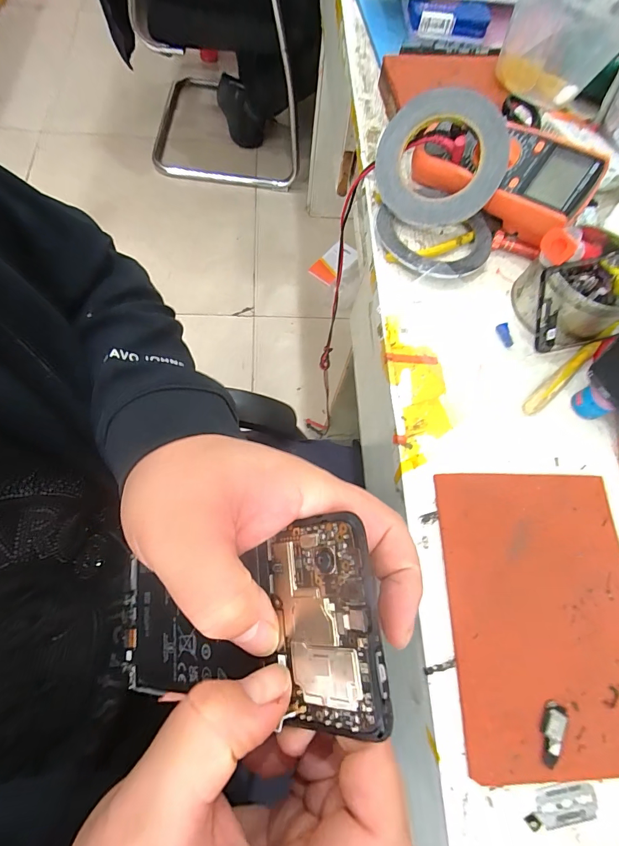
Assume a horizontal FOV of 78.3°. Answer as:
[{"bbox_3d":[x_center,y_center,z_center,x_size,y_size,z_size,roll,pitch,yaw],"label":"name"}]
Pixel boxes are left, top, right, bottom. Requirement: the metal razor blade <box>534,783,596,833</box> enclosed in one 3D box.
[{"bbox_3d":[0.169,0.250,0.249,0.041,0.005,0.022,-6,70,-8],"label":"metal razor blade"}]

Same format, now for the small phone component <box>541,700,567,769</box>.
[{"bbox_3d":[0.163,0.210,0.256,0.015,0.005,0.037,22,69,3],"label":"small phone component"}]

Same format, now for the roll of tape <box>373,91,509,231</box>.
[{"bbox_3d":[0.130,-0.260,0.380,0.126,0.024,0.115,1,96,15],"label":"roll of tape"}]

